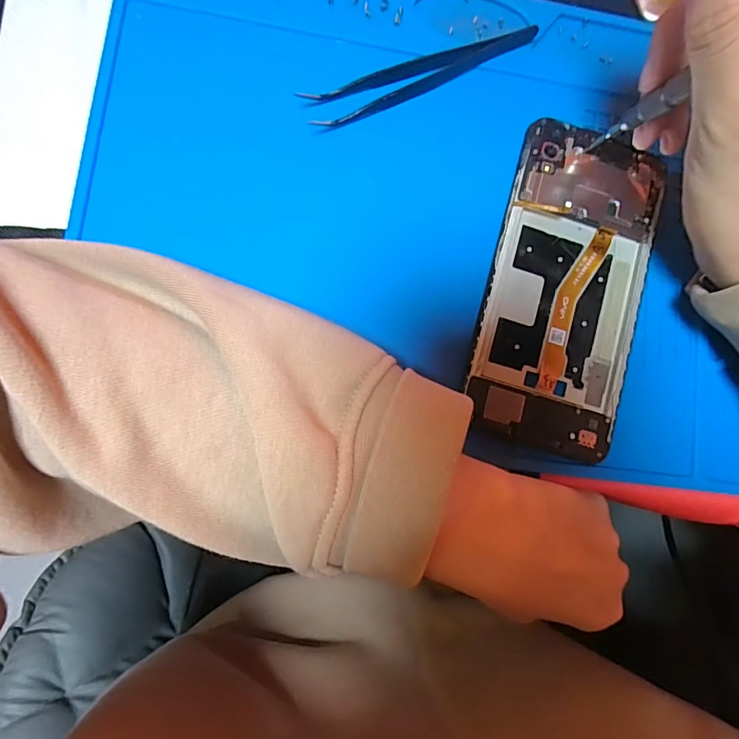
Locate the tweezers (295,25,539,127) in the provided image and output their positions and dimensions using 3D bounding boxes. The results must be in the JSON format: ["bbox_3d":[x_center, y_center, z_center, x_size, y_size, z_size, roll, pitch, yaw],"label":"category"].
[{"bbox_3d":[0.026,-0.135,0.218,0.115,0.008,0.018,-21,86,-8],"label":"tweezers"}]

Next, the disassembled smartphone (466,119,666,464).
[{"bbox_3d":[0.089,-0.037,0.215,0.070,0.009,0.149,16,82,-4],"label":"disassembled smartphone"}]

